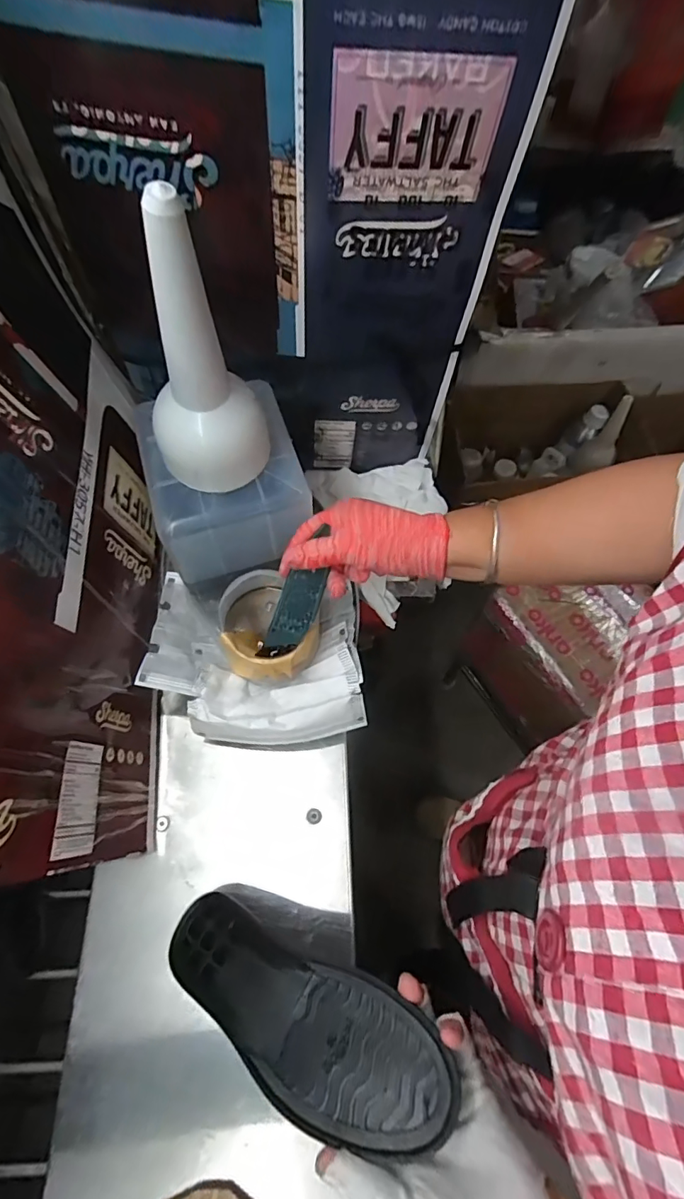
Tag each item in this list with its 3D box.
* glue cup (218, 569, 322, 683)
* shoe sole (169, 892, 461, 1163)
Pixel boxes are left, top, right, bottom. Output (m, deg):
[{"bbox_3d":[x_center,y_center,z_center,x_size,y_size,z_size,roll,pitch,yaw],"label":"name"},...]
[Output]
[{"bbox_3d":[-0.072,0.028,0.480,0.097,0.067,0.099,0,65,0],"label":"glue cup"},{"bbox_3d":[-0.039,0.280,0.331,0.227,0.024,0.074,8,62,32],"label":"shoe sole"}]

